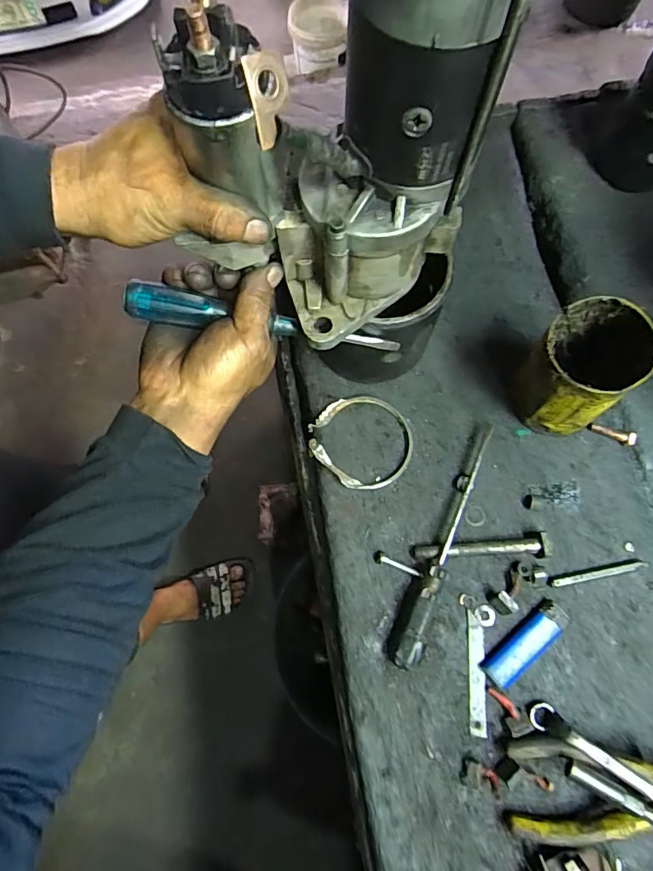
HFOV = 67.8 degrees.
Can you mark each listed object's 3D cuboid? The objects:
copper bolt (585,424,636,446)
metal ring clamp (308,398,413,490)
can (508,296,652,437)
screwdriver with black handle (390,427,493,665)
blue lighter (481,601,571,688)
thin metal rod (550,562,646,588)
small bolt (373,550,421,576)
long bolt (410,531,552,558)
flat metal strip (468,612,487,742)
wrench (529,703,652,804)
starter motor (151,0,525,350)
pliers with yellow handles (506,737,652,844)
[{"bbox_3d":[0.256,-0.002,0.438,0.039,0.010,0.011,19,76,6],"label":"copper bolt"},{"bbox_3d":[0.033,0.003,0.448,0.088,0.020,0.084,0,75,1],"label":"metal ring clamp"},{"bbox_3d":[0.204,-0.049,0.401,0.074,0.119,0.077,0,75,1],"label":"can"},{"bbox_3d":[0.103,0.091,0.414,0.024,0.024,0.211,23,76,7],"label":"screwdriver with black handle"},{"bbox_3d":[0.161,0.168,0.391,0.079,0.009,0.024,-40,78,-9],"label":"blue lighter"},{"bbox_3d":[0.225,0.115,0.401,0.077,0.010,0.007,-12,75,-2],"label":"thin metal rod"},{"bbox_3d":[0.061,0.112,0.421,0.042,0.006,0.010,25,77,7],"label":"small bolt"},{"bbox_3d":[0.131,0.096,0.417,0.111,0.025,0.020,-4,75,0],"label":"long bolt"},{"bbox_3d":[0.123,0.194,0.395,0.013,0.005,0.090,3,75,2],"label":"flat metal strip"},{"bbox_3d":[0.201,0.234,0.348,0.110,0.017,0.017,28,76,29],"label":"wrench"},{"bbox_3d":[0.007,-0.153,0.260,0.145,0.204,0.094,-31,77,-7],"label":"starter motor"},{"bbox_3d":[0.213,0.260,0.353,0.154,0.019,0.067,-5,72,14],"label":"pliers with yellow handles"}]

